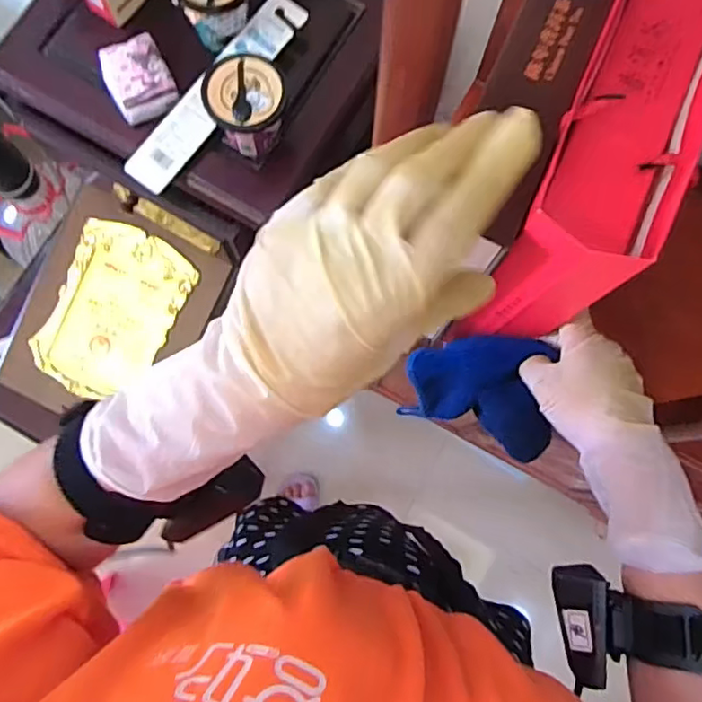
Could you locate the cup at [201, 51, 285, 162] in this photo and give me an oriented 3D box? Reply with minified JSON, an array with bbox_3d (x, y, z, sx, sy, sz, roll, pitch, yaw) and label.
[{"bbox_3d":[-0.093,-0.220,0.538,0.067,0.063,0.065,0,79,-1],"label":"cup"}]

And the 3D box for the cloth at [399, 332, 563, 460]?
[{"bbox_3d":[0.110,0.035,0.505,0.123,0.148,0.071,27,80,4],"label":"cloth"}]

